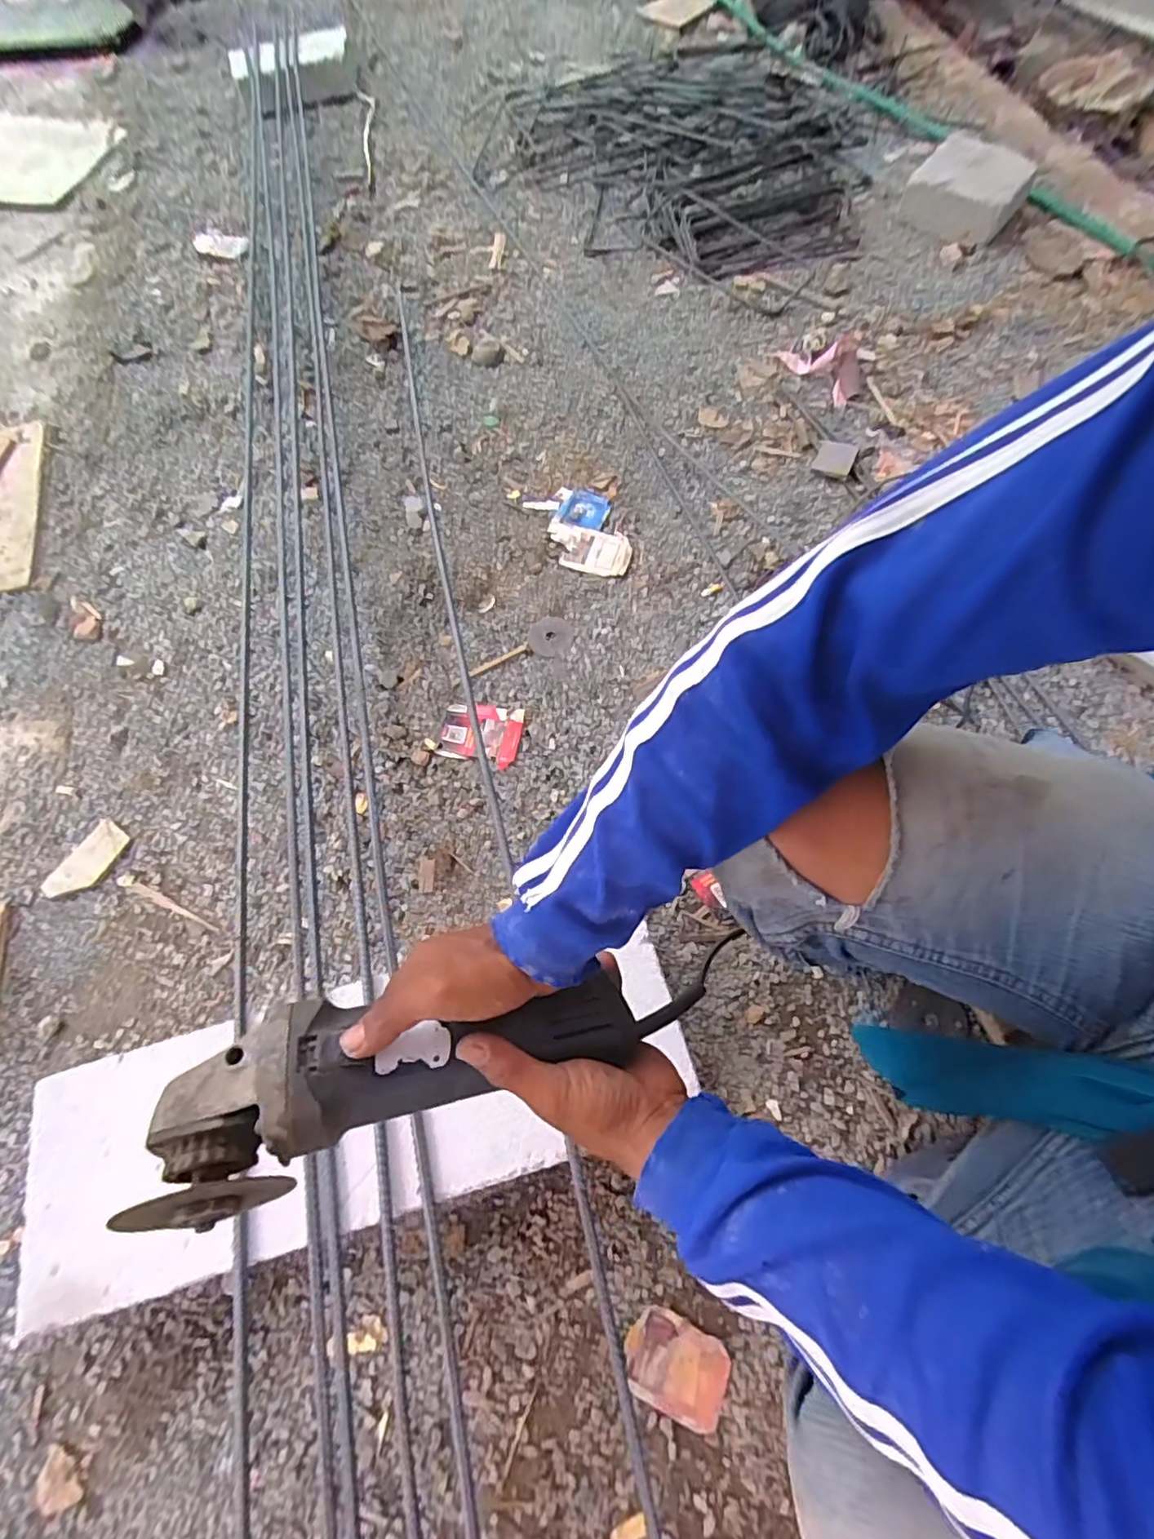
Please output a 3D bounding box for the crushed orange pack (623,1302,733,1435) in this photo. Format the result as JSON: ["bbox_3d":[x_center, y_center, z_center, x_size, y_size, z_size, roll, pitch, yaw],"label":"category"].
[{"bbox_3d":[0.087,0.530,0.523,0.088,0.009,0.068,20,70,10],"label":"crushed orange pack"}]

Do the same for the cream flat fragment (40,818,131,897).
[{"bbox_3d":[-0.613,0.115,0.739,0.050,0.010,0.103,24,71,11],"label":"cream flat fragment"}]

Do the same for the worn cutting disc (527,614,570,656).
[{"bbox_3d":[-0.040,-0.195,0.852,0.059,0.006,0.069,4,68,3],"label":"worn cutting disc"}]

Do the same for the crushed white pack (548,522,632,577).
[{"bbox_3d":[0.018,-0.343,0.913,0.129,0.008,0.080,13,69,7],"label":"crushed white pack"}]

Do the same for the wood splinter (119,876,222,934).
[{"bbox_3d":[-0.501,0.163,0.723,0.155,0.004,0.013,21,70,10],"label":"wood splinter"}]

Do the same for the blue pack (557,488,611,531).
[{"bbox_3d":[0.013,-0.418,0.946,0.074,0.007,0.074,17,70,8],"label":"blue pack"}]

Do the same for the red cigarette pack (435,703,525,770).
[{"bbox_3d":[-0.128,-0.048,0.790,0.106,0.008,0.083,9,69,5],"label":"red cigarette pack"}]

